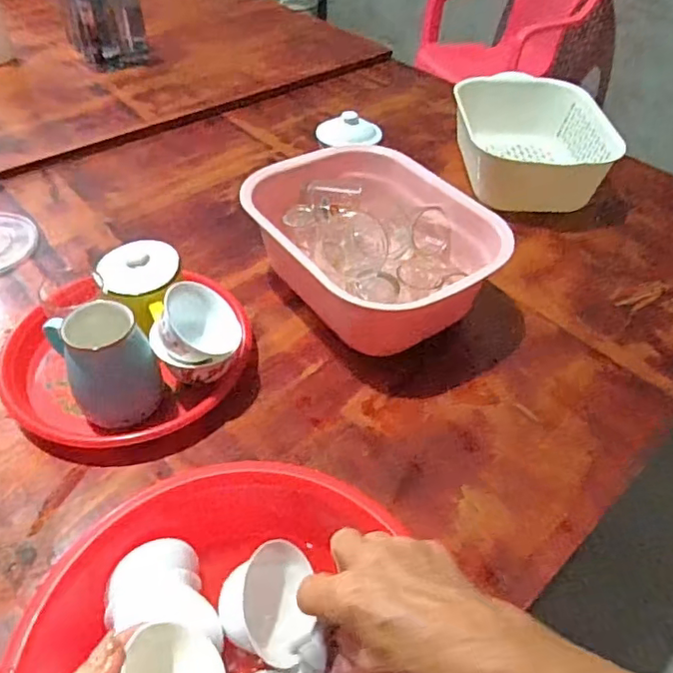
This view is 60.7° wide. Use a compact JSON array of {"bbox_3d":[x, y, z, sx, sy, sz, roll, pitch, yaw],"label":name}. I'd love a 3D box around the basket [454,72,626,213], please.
[{"bbox_3d":[0.297,-0.294,0.887,0.209,0.097,0.269,3,46,0],"label":"basket"}]

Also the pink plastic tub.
[{"bbox_3d":[0.038,-0.104,0.685,0.214,0.120,0.282,-29,54,-27],"label":"pink plastic tub"}]

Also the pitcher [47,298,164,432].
[{"bbox_3d":[-0.214,0.033,0.549,0.077,0.112,0.075,-26,53,-25],"label":"pitcher"}]

